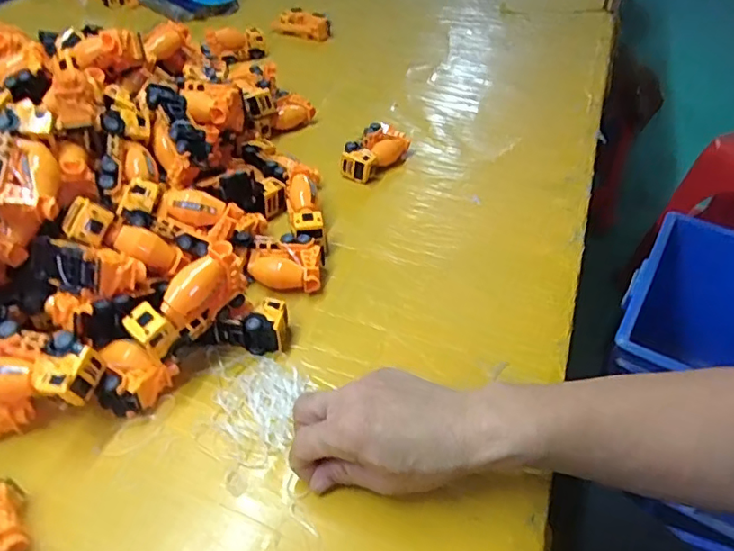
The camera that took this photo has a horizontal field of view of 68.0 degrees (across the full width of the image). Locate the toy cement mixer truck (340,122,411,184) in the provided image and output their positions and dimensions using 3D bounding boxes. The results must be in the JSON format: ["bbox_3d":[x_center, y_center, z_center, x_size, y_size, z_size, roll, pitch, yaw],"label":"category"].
[{"bbox_3d":[0.012,-0.164,0.724,0.062,0.040,0.105,17,45,17],"label":"toy cement mixer truck"}]

